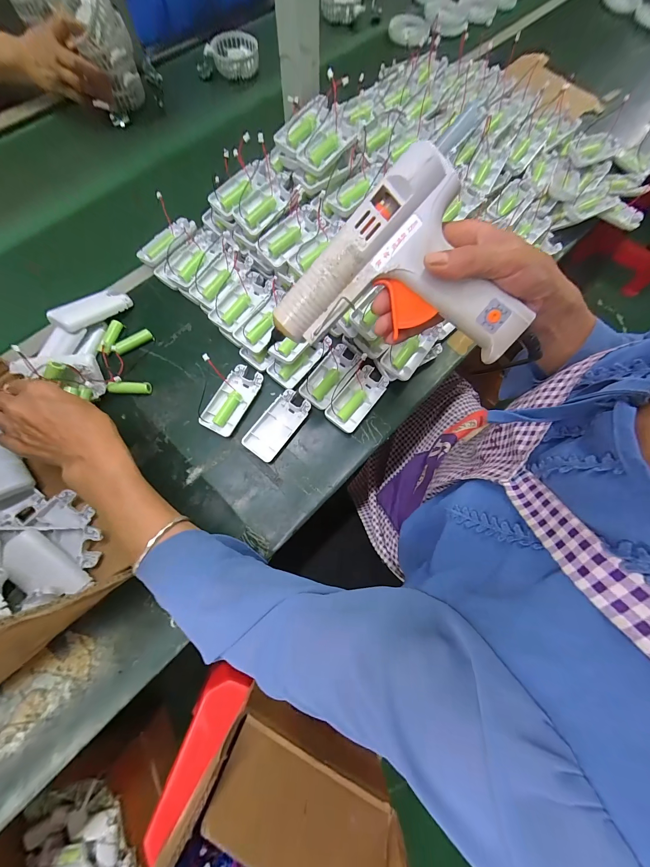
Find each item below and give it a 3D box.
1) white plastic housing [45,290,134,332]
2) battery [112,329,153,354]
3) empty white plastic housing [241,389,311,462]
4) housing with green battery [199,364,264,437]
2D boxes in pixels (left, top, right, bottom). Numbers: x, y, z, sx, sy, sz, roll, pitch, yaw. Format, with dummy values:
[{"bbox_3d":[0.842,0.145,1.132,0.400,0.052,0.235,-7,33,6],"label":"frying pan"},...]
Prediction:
[{"bbox_3d":[-0.306,-0.165,0.394,0.035,0.014,0.094,37,54,8],"label":"white plastic housing"},{"bbox_3d":[-0.259,-0.124,0.403,0.049,0.015,0.015,-35,79,-12],"label":"battery"},{"bbox_3d":[-0.061,-0.011,0.383,0.046,0.012,0.093,35,75,7],"label":"empty white plastic housing"},{"bbox_3d":[-0.120,-0.044,0.388,0.044,0.015,0.094,28,74,5],"label":"housing with green battery"}]

